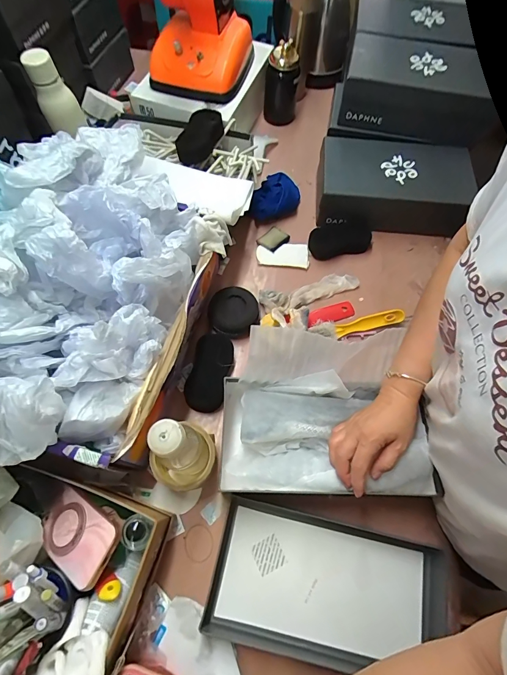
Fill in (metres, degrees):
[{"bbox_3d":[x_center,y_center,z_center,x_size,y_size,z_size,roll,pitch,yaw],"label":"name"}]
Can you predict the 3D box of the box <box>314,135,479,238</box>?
[{"bbox_3d":[0.282,-0.313,0.726,0.291,0.096,0.159,4,66,0],"label":"box"}]

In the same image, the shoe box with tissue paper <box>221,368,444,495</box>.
[{"bbox_3d":[0.099,0.142,0.505,0.288,0.119,0.149,2,66,-1],"label":"shoe box with tissue paper"}]

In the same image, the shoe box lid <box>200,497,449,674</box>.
[{"bbox_3d":[0.098,0.338,0.471,0.300,0.026,0.166,13,66,4],"label":"shoe box lid"}]

